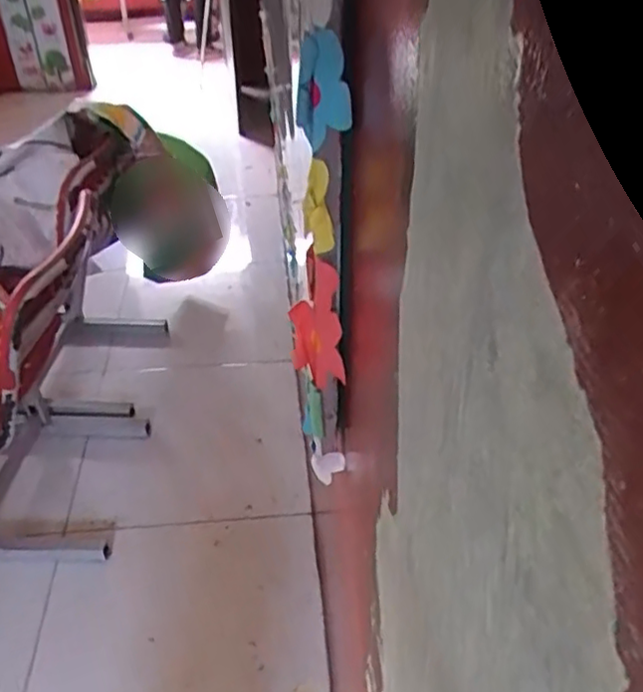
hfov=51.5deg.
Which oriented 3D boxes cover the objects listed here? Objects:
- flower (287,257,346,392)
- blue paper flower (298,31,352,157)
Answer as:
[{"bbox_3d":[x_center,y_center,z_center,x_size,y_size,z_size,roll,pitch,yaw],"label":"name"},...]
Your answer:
[{"bbox_3d":[-0.004,-0.023,0.667,0.057,0.144,0.015,15,41,20],"label":"flower"},{"bbox_3d":[0.000,-0.199,0.526,0.049,0.087,0.022,12,40,14],"label":"blue paper flower"}]

